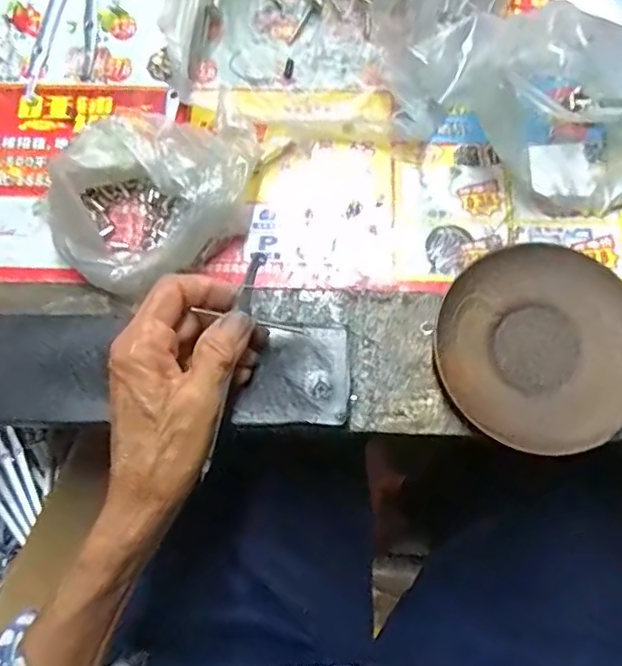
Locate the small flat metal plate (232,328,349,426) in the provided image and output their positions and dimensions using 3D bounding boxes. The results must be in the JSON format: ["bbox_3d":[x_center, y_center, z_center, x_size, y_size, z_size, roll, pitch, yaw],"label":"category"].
[{"bbox_3d":[-0.010,0.025,0.349,0.059,0.016,0.052,-1,75,2],"label":"small flat metal plate"}]

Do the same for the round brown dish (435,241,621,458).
[{"bbox_3d":[0.128,0.008,0.350,0.110,0.015,0.114,0,75,2],"label":"round brown dish"}]

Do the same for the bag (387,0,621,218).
[{"bbox_3d":[0.139,-0.135,0.351,0.177,0.069,0.095,30,78,9],"label":"bag"}]

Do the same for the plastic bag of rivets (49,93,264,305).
[{"bbox_3d":[-0.095,-0.088,0.366,0.122,0.039,0.106,-41,77,-9],"label":"plastic bag of rivets"}]

